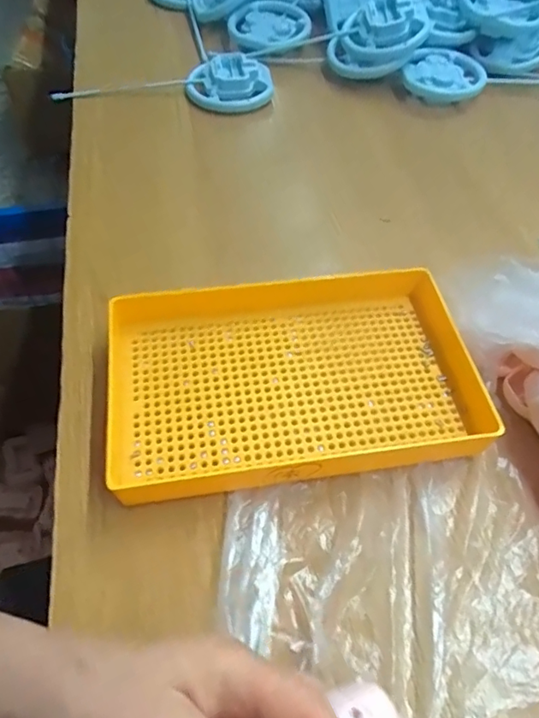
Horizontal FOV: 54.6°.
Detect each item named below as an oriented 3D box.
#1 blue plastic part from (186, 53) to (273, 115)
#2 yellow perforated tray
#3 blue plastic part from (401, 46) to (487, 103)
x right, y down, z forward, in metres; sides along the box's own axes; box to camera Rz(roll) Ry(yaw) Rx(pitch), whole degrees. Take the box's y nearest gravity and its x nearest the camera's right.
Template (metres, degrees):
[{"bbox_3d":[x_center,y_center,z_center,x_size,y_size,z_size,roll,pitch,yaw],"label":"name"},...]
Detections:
[{"bbox_3d":[-0.046,-0.322,0.602,0.096,0.024,0.075,0,55,-3],"label":"blue plastic part"},{"bbox_3d":[0.015,0.009,0.362,0.244,0.030,0.149,-7,56,-7],"label":"yellow perforated tray"},{"bbox_3d":[0.216,-0.348,0.635,0.089,0.018,0.103,25,58,14],"label":"blue plastic part"}]

